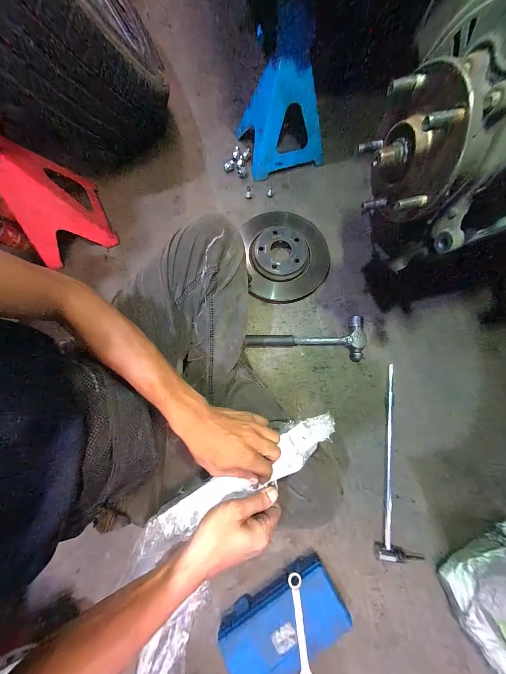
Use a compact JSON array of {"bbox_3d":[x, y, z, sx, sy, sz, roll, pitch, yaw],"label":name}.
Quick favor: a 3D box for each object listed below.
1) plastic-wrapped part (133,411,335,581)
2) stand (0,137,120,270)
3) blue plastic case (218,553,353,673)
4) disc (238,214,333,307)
[{"bbox_3d":[-0.015,0.213,0.329,0.328,0.018,0.052,-29,79,-8],"label":"plastic-wrapped part"},{"bbox_3d":[-0.528,-0.355,0.551,0.209,0.314,0.178,-34,81,-8],"label":"stand"},{"bbox_3d":[0.065,0.614,0.477,0.264,0.058,0.141,-34,80,-6],"label":"blue plastic case"},{"bbox_3d":[0.100,-0.243,0.649,0.245,0.055,0.272,-8,78,-1],"label":"disc"}]

